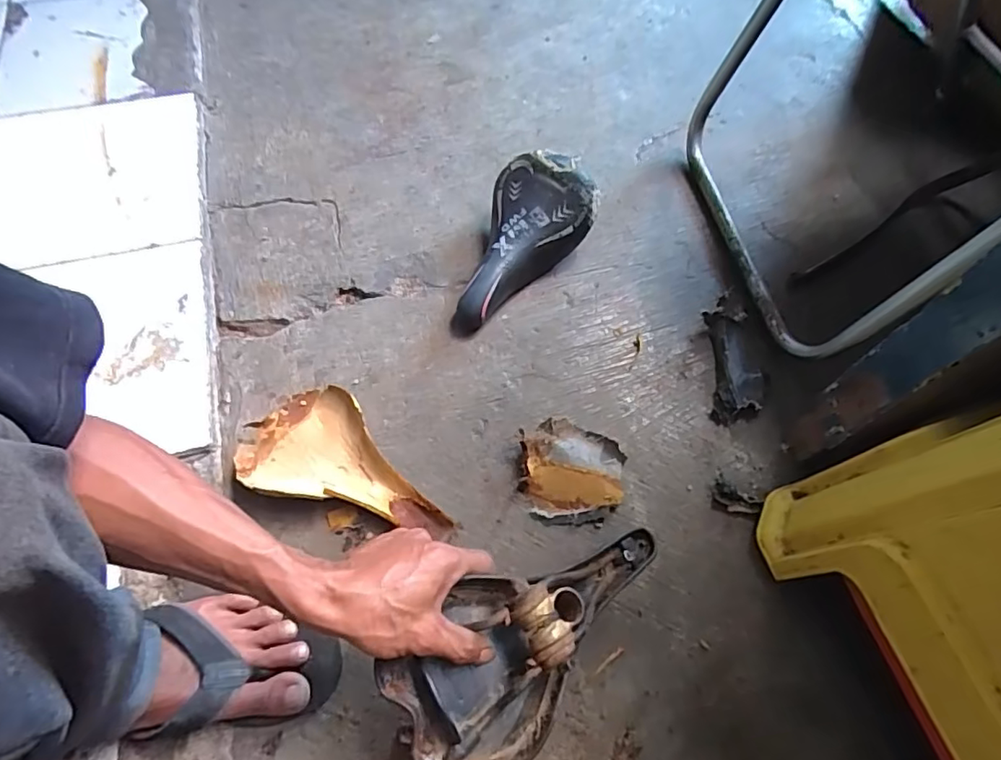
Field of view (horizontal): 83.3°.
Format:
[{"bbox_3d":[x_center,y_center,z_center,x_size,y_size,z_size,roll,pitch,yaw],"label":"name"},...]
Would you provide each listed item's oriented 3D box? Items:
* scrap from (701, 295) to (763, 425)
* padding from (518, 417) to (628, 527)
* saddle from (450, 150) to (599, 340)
[{"bbox_3d":[0.274,-0.026,0.664,0.062,0.033,0.159,2,62,-1],"label":"scrap"},{"bbox_3d":[0.077,0.098,0.604,0.108,0.019,0.111,4,62,0],"label":"padding"},{"bbox_3d":[0.018,-0.162,0.702,0.125,0.067,0.256,30,85,13],"label":"saddle"}]

